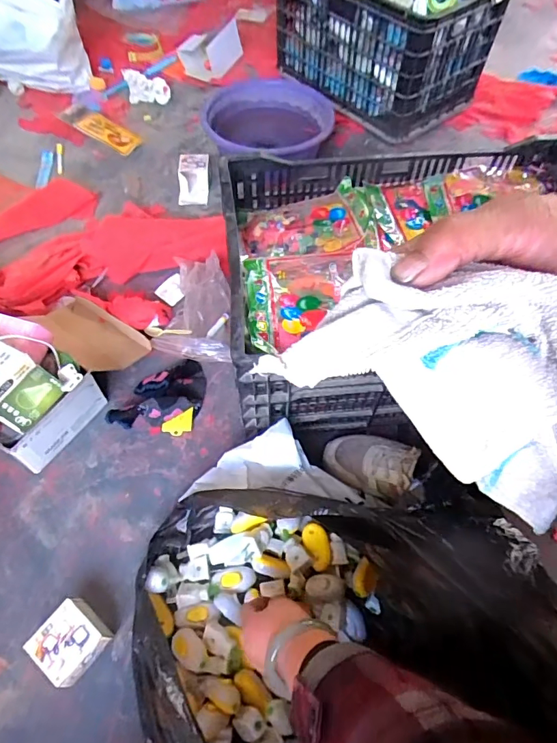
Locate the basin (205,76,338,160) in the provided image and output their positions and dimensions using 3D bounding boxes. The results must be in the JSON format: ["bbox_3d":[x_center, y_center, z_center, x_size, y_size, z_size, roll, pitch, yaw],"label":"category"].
[{"bbox_3d":[-0.029,-0.538,1.043,0.287,0.121,0.308,6,59,2],"label":"basin"}]

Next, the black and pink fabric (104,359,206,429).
[{"bbox_3d":[-0.196,0.031,0.735,0.153,0.065,0.111,-10,59,-9],"label":"black and pink fabric"}]

